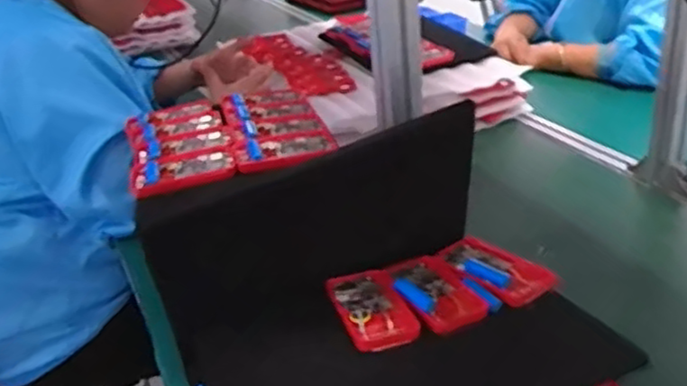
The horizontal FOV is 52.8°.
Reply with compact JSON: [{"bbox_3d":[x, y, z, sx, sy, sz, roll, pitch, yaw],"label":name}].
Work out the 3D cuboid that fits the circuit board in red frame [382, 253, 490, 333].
[{"bbox_3d":[0.096,0.103,0.722,0.072,0.015,0.126,-18,31,-18],"label":"circuit board in red frame"}]

